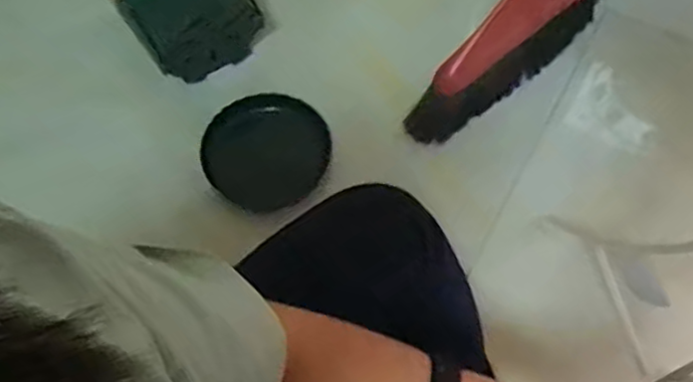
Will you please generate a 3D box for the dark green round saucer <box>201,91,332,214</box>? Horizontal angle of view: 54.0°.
[{"bbox_3d":[-0.108,-0.052,0.906,0.149,0.023,0.158,32,107,-14],"label":"dark green round saucer"}]

